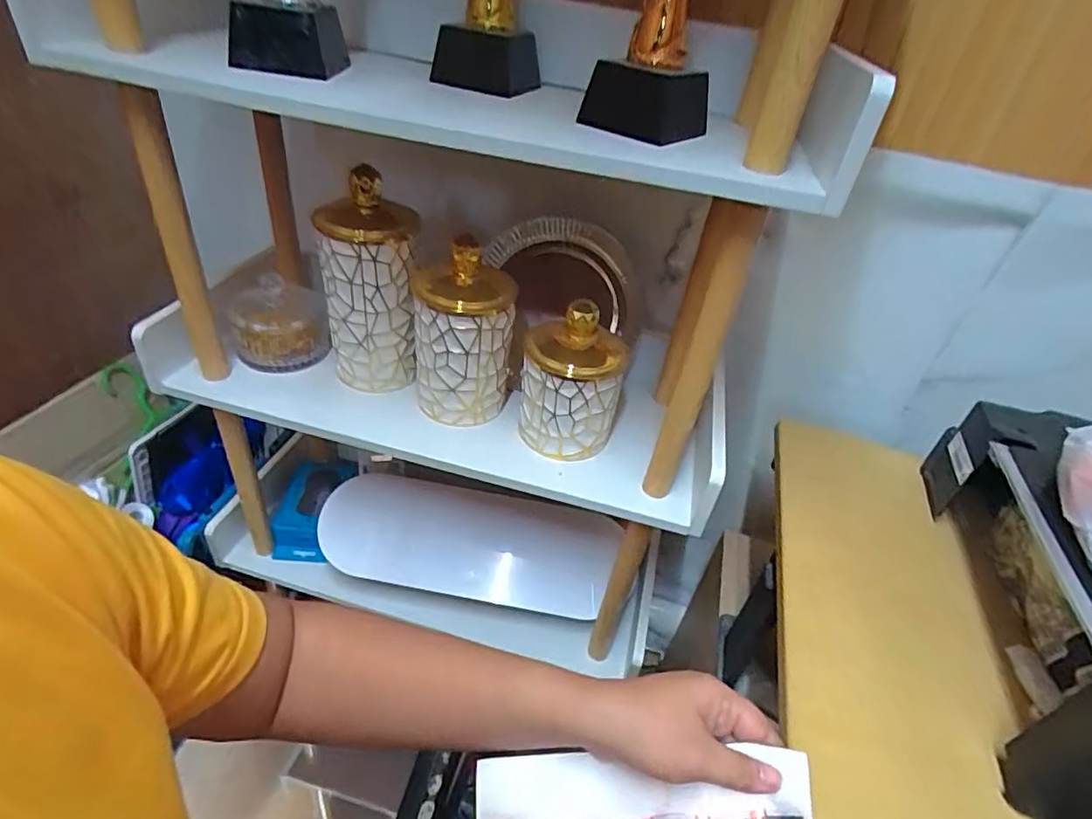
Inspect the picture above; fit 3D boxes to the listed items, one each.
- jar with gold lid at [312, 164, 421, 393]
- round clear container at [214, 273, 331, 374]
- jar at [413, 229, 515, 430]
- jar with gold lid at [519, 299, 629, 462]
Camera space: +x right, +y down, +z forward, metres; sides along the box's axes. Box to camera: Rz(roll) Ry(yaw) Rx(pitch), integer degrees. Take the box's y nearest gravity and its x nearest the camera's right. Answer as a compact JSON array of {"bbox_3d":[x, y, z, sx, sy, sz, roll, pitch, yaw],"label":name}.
[{"bbox_3d":[-0.188,-0.130,0.629,0.098,0.209,0.092,0,37,-10],"label":"jar with gold lid"},{"bbox_3d":[-0.323,-0.105,0.688,0.121,0.086,0.102,-3,38,-14],"label":"round clear container"},{"bbox_3d":[-0.087,-0.071,0.610,0.098,0.174,0.086,-3,38,-15],"label":"jar"},{"bbox_3d":[0.026,-0.030,0.588,0.098,0.151,0.082,9,36,1],"label":"jar with gold lid"}]

